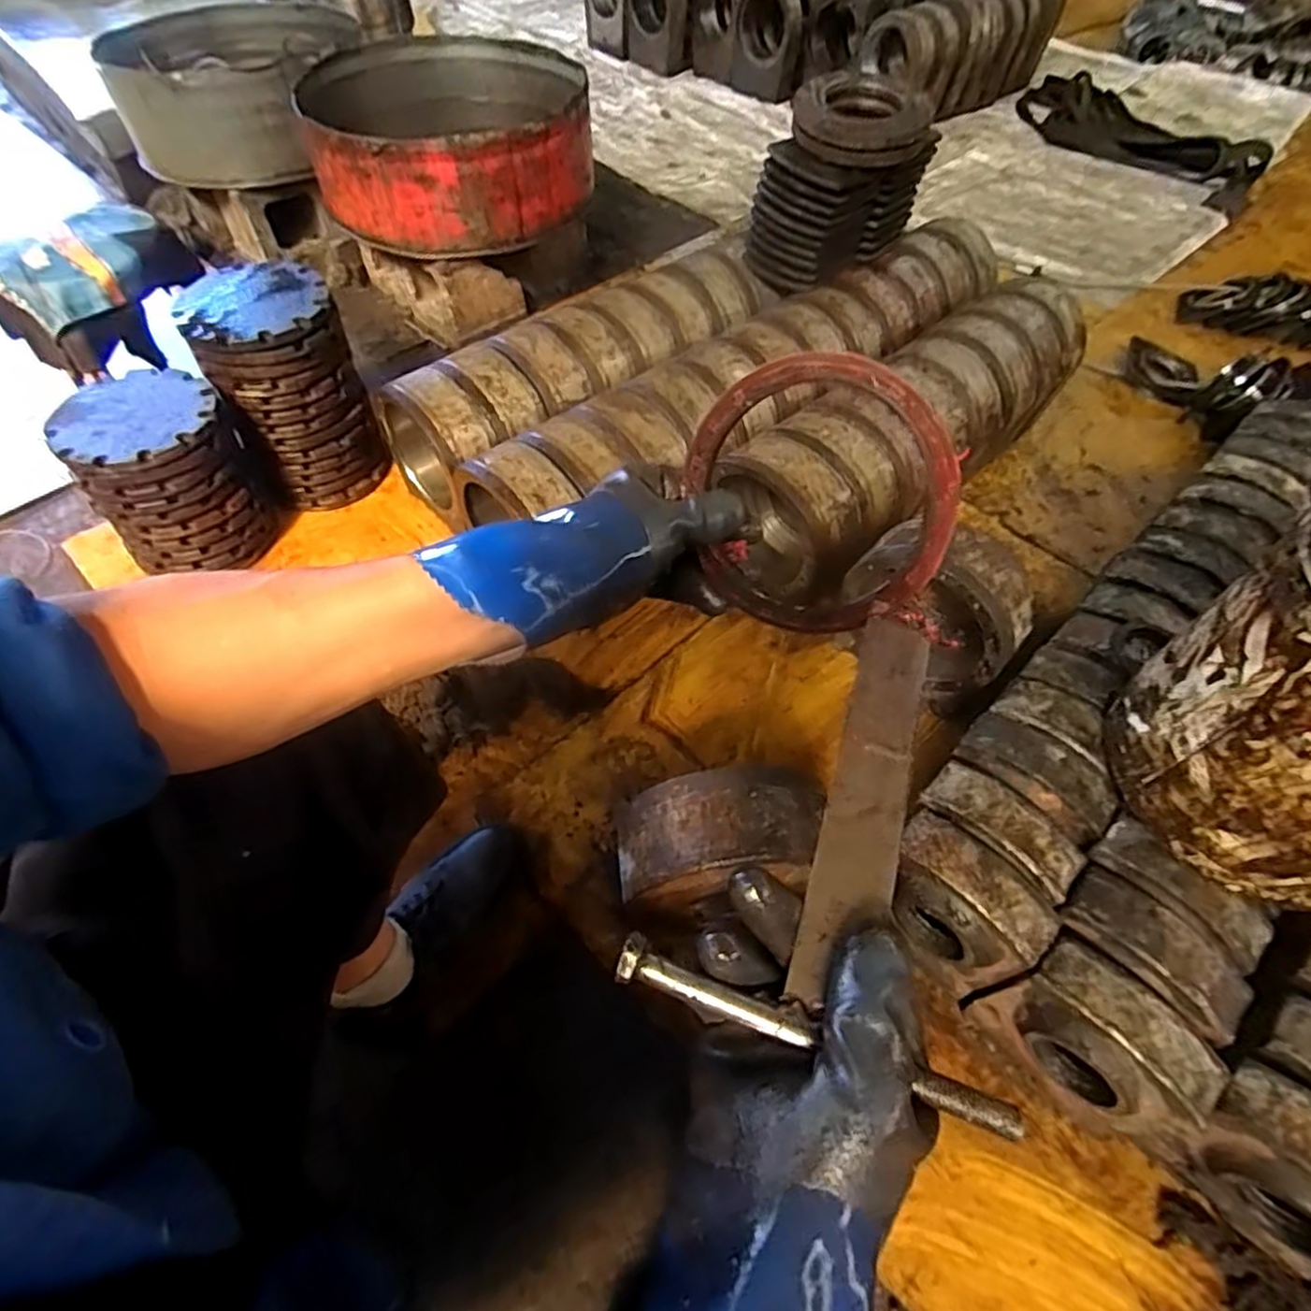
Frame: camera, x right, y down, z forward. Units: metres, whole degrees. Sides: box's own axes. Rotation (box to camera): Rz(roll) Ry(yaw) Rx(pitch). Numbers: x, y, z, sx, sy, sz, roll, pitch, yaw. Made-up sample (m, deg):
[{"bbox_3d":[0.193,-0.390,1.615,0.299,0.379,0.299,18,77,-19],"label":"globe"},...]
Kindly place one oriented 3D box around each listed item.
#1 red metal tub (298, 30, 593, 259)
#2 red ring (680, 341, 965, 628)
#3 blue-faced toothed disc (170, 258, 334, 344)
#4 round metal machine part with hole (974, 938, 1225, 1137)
[{"bbox_3d":[-0.419,-1.067,1.440,0.546,0.197,0.518,1,55,-1],"label":"red metal tub"},{"bbox_3d":[0.091,-0.089,0.399,0.152,0.158,0.013,-4,17,34],"label":"red ring"},{"bbox_3d":[-0.605,-0.531,1.035,0.208,0.023,0.199,1,55,-1],"label":"blue-faced toothed disc"},{"bbox_3d":[0.423,0.381,0.682,0.085,0.202,0.157,-34,62,-23],"label":"round metal machine part with hole"}]

